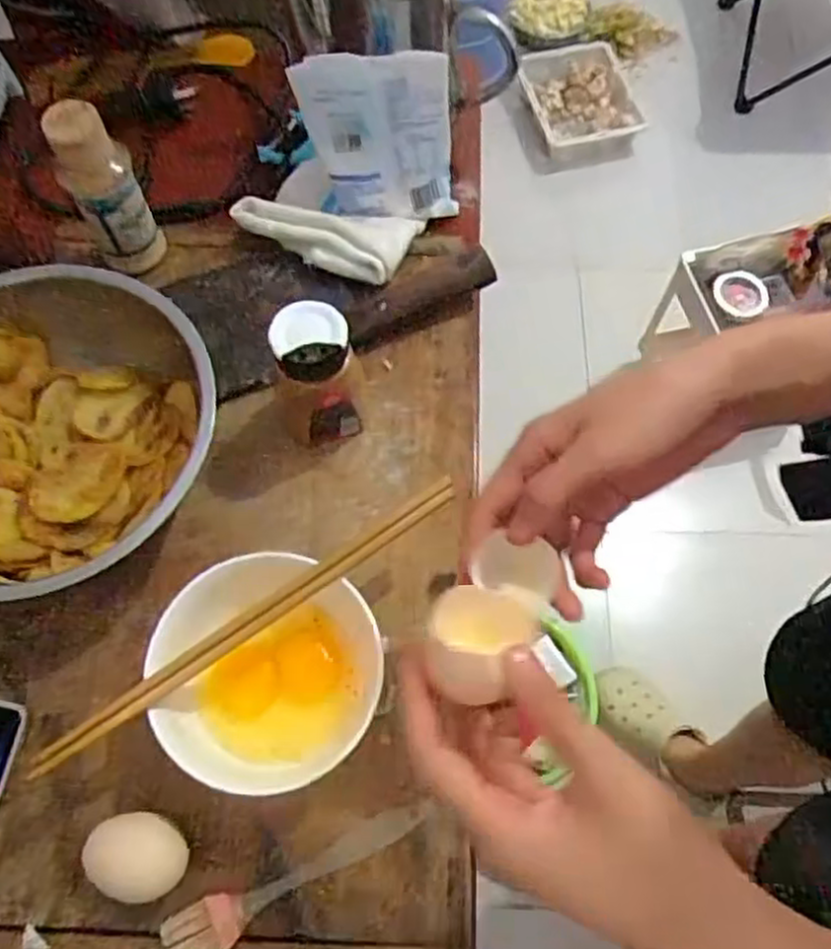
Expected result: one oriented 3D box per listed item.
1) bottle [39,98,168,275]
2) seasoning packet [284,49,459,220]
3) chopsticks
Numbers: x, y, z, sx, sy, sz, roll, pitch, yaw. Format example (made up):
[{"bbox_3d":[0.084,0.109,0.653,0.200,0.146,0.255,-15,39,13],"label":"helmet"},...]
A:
[{"bbox_3d":[-0.221,-0.203,0.529,0.046,0.139,0.045,0,66,-1],"label":"bottle"},{"bbox_3d":[-0.029,-0.256,0.567,0.116,0.135,0.046,0,66,-1],"label":"seasoning packet"},{"bbox_3d":[-0.085,0.078,0.402,0.260,0.009,0.011,-33,71,-14],"label":"chopsticks"}]

